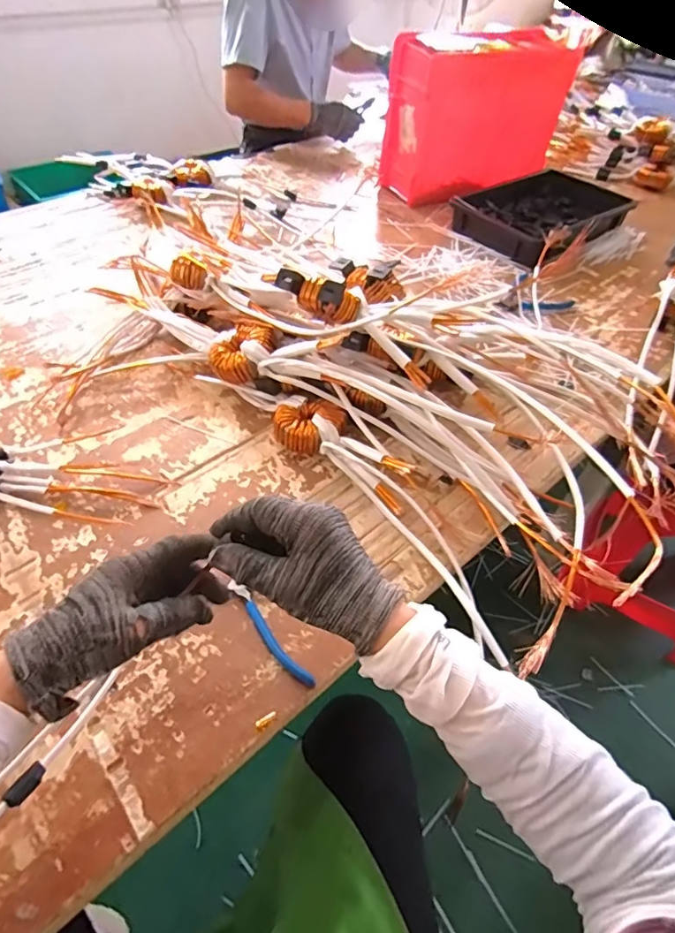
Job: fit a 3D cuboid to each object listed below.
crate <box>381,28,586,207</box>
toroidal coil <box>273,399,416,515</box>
[{"bbox_3d":[0.307,-0.790,1.157,0.404,0.294,0.156,-19,52,-18],"label":"crate"},{"bbox_3d":[0.008,-0.030,0.650,0.207,0.052,0.082,28,54,21],"label":"toroidal coil"}]

